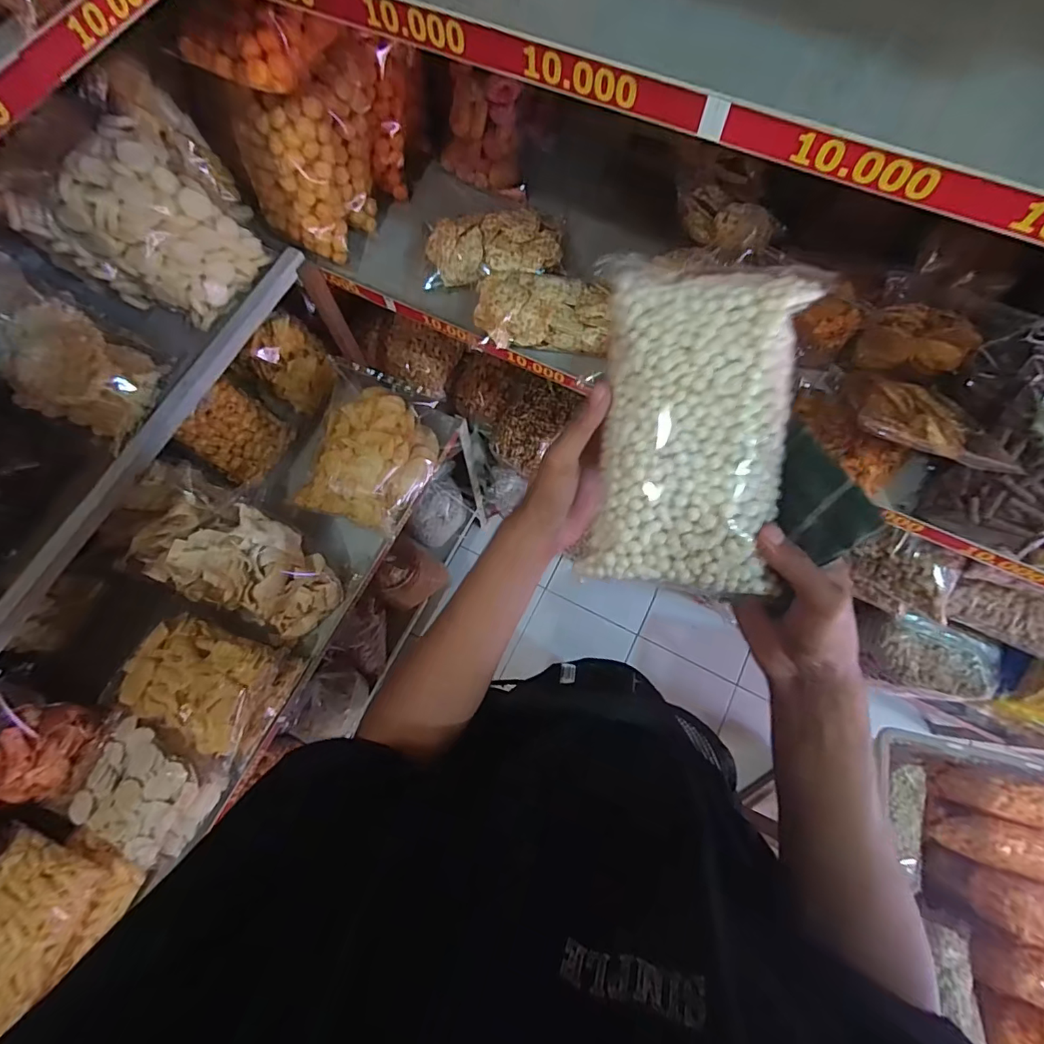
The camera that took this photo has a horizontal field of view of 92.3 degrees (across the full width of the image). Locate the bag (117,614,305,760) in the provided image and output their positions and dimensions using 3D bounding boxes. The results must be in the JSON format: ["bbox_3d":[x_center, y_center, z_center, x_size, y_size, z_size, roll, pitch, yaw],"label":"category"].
[{"bbox_3d":[-0.495,0.251,0.790,0.208,0.092,0.159,19,74,8],"label":"bag"}]

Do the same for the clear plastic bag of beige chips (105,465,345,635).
[{"bbox_3d":[-0.458,0.060,0.811,0.337,0.127,0.163,40,75,-27],"label":"clear plastic bag of beige chips"}]

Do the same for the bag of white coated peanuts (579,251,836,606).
[{"bbox_3d":[0.105,-0.057,0.312,0.120,0.030,0.201,7,99,14],"label":"bag of white coated peanuts"}]

